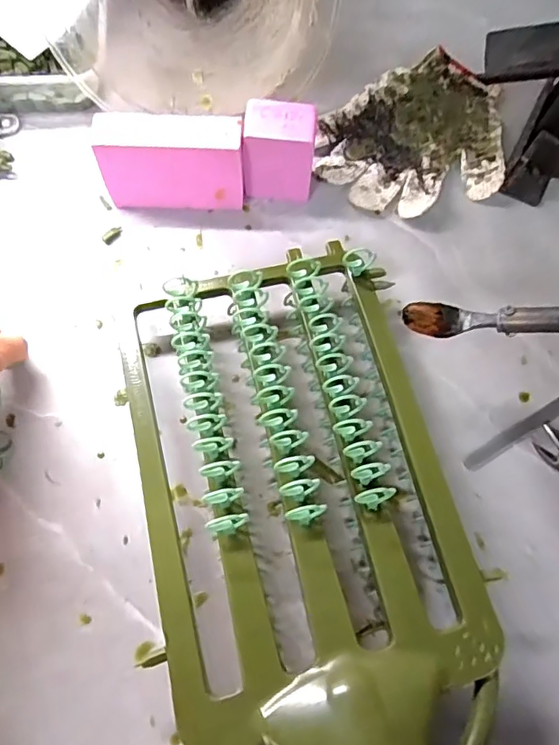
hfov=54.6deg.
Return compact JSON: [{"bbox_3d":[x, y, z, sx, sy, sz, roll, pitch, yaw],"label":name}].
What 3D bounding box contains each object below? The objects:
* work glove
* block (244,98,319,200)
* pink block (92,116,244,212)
[{"bbox_3d":[0.128,-0.204,0.479,0.188,0.017,0.144,-35,73,-15],"label":"work glove"},{"bbox_3d":[0.000,-0.175,0.433,0.053,0.071,0.034,5,67,0],"label":"block"},{"bbox_3d":[-0.083,-0.163,0.425,0.108,0.068,0.037,1,67,-2],"label":"pink block"}]

